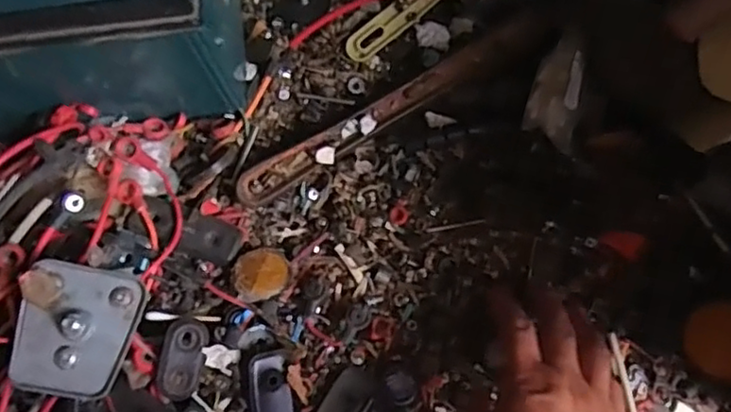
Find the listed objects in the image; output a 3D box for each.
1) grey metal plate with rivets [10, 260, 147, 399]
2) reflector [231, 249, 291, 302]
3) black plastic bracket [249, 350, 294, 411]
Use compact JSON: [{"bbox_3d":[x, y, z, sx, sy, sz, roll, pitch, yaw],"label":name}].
[{"bbox_3d":[-0.182,0.078,0.406,0.068,0.016,0.078,15,73,-13],"label":"grey metal plate with rivets"},{"bbox_3d":[-0.073,0.048,0.450,0.036,0.008,0.042,37,51,1],"label":"reflector"},{"bbox_3d":[-0.062,0.139,0.433,0.026,0.020,0.080,-6,79,-1],"label":"black plastic bracket"}]

